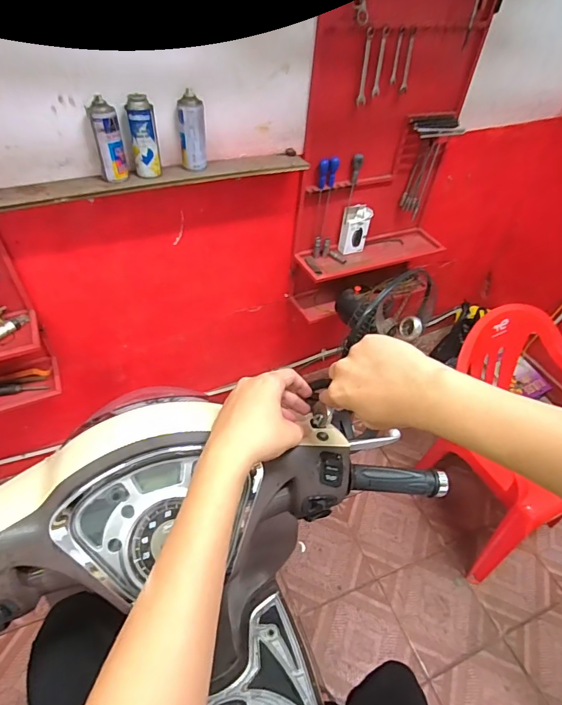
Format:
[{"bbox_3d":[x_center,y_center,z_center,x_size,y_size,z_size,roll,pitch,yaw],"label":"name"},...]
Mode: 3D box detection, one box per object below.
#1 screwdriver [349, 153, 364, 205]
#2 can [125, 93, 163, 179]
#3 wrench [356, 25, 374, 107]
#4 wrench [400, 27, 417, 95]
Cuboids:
[{"bbox_3d":[0.247,-0.577,1.422,0.027,0.172,0.031,25,49,19],"label":"screwdriver"},{"bbox_3d":[-0.331,-0.516,1.028,0.063,0.179,0.054,-7,47,-11],"label":"can"},{"bbox_3d":[0.237,-0.792,1.182,0.032,0.181,0.007,-17,50,-20],"label":"wrench"},{"bbox_3d":[0.367,-0.844,1.226,0.029,0.163,0.005,-20,51,-13],"label":"wrench"}]

